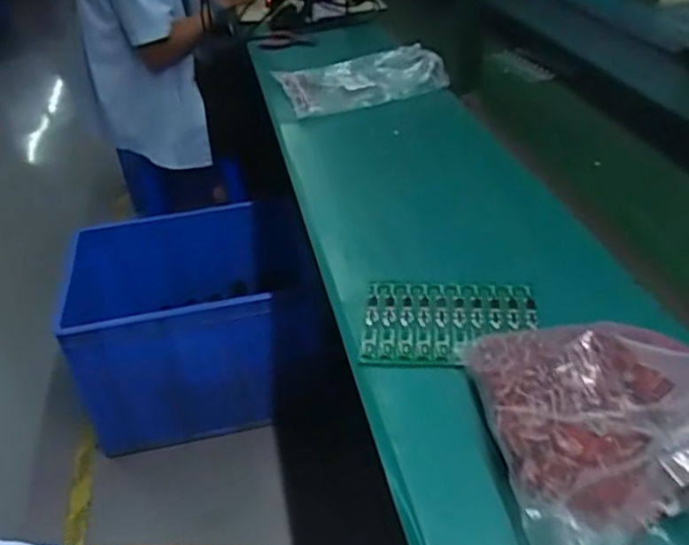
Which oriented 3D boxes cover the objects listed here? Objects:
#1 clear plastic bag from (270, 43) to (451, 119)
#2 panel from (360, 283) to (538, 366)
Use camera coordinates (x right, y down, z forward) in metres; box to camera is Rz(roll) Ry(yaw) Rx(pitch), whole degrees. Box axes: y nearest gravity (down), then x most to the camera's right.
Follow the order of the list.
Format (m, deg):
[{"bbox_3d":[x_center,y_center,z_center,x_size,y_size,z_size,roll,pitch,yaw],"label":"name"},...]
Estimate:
[{"bbox_3d":[0.024,-0.338,1.158,0.263,0.041,0.186,-15,36,-14],"label":"clear plastic bag"},{"bbox_3d":[0.099,0.047,0.633,0.158,0.009,0.112,1,36,8],"label":"panel"}]

